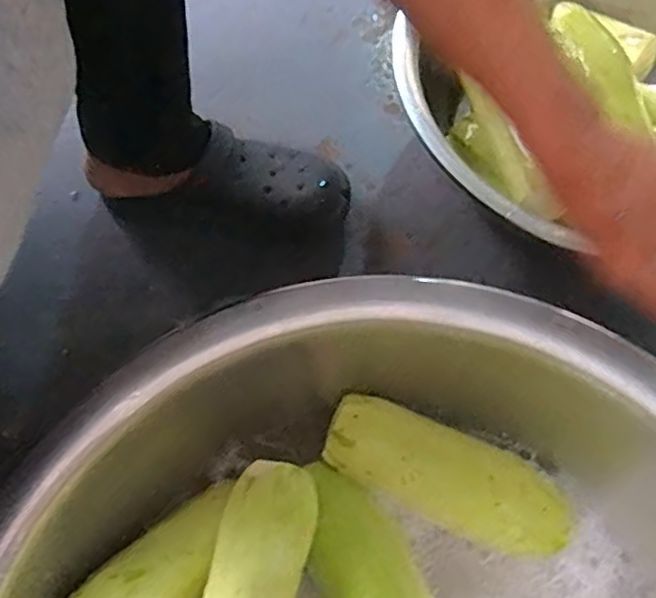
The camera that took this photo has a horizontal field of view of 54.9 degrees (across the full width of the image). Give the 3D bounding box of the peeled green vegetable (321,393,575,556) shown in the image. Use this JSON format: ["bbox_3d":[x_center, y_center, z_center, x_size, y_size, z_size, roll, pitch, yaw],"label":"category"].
[{"bbox_3d":[0.089,0.130,0.463,0.182,0.054,0.061,22,67,11],"label":"peeled green vegetable"}]

